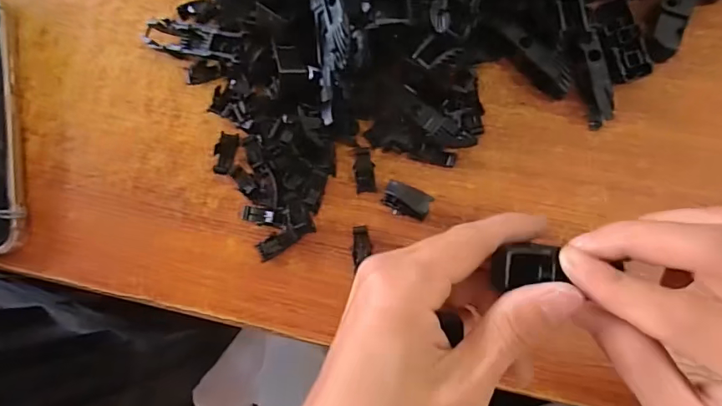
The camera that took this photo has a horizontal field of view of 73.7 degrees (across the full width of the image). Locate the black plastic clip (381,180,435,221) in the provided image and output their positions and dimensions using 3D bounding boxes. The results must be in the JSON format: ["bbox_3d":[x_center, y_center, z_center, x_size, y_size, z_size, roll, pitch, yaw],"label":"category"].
[{"bbox_3d":[0.026,-0.001,0.273,0.027,0.016,0.015,24,86,8],"label":"black plastic clip"}]

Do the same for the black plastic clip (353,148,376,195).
[{"bbox_3d":[0.002,-0.019,0.283,0.012,0.006,0.026,-3,83,5],"label":"black plastic clip"}]

